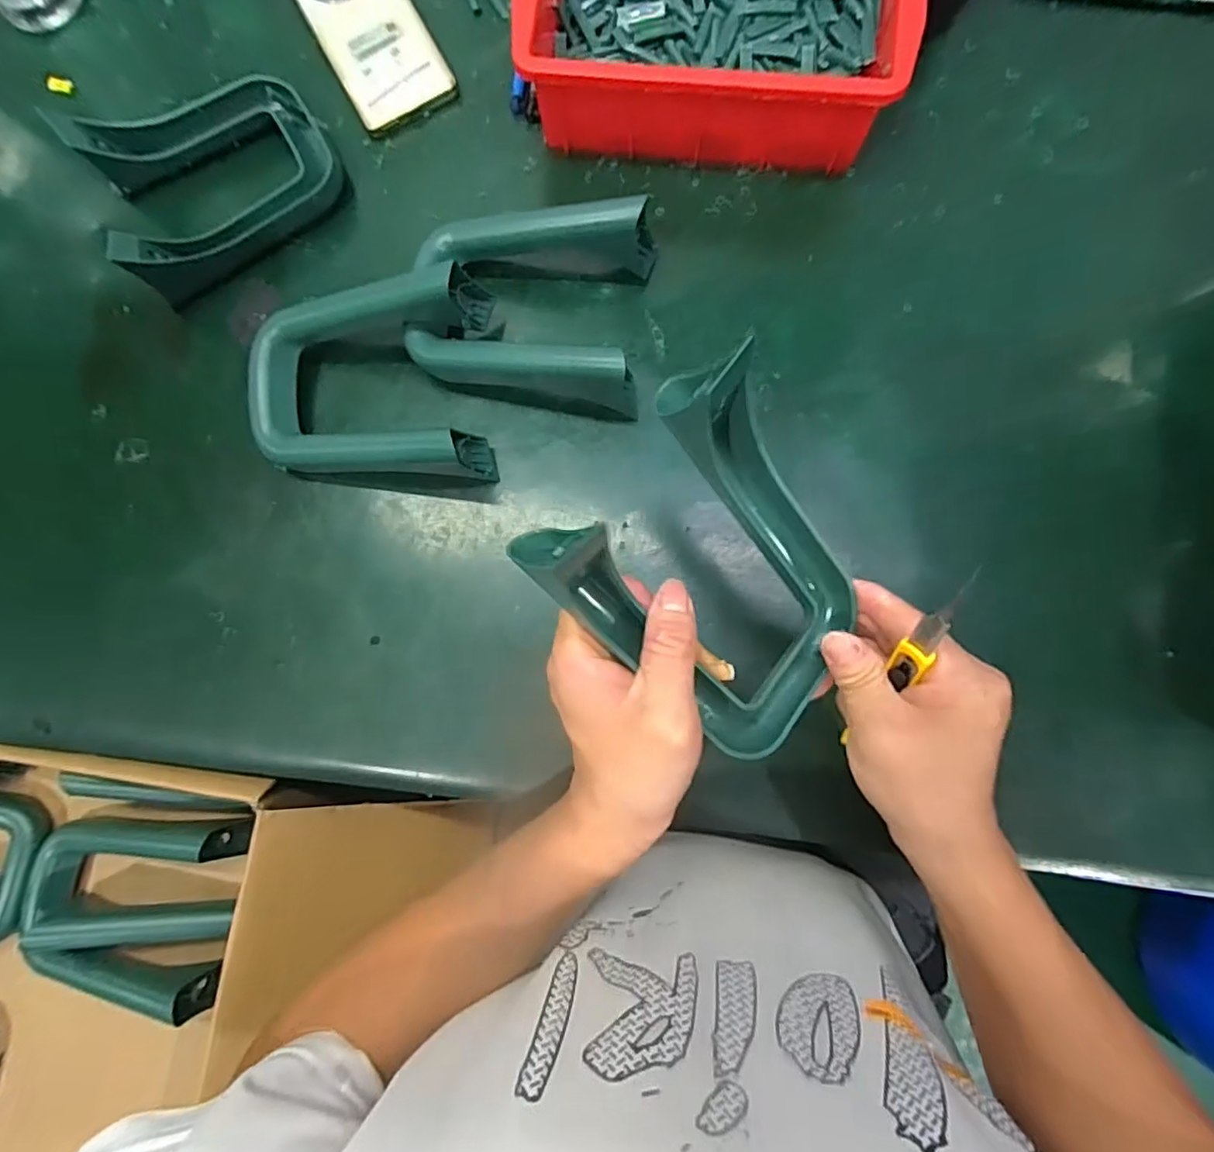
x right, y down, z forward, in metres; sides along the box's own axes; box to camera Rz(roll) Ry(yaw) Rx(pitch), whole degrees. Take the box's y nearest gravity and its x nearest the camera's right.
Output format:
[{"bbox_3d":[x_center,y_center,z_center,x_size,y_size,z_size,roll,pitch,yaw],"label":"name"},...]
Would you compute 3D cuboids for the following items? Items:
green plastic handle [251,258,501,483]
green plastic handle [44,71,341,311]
[{"bbox_3d":[-0.158,-0.131,0.409,0.161,0.053,0.136,-3,82,3],"label":"green plastic handle"},{"bbox_3d":[-0.282,-0.290,0.435,0.161,0.048,0.127,-37,82,-2],"label":"green plastic handle"}]

